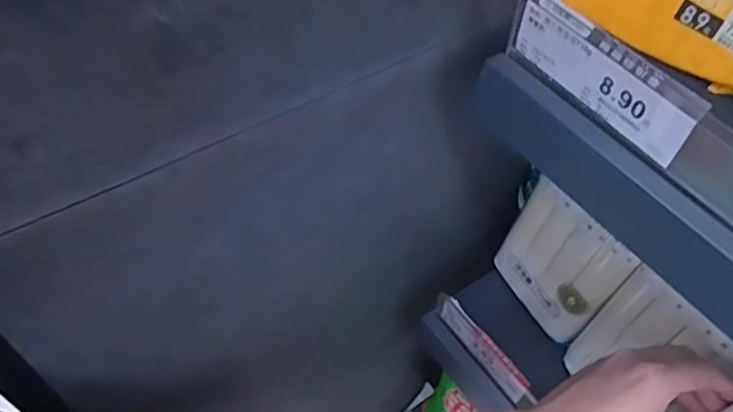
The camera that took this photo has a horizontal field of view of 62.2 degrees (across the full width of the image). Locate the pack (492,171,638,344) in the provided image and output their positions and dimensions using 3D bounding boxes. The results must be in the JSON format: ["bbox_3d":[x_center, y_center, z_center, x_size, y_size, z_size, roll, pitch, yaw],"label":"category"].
[{"bbox_3d":[0.163,0.050,0.526,0.018,0.143,0.102,-28,60,-24],"label":"pack"}]

